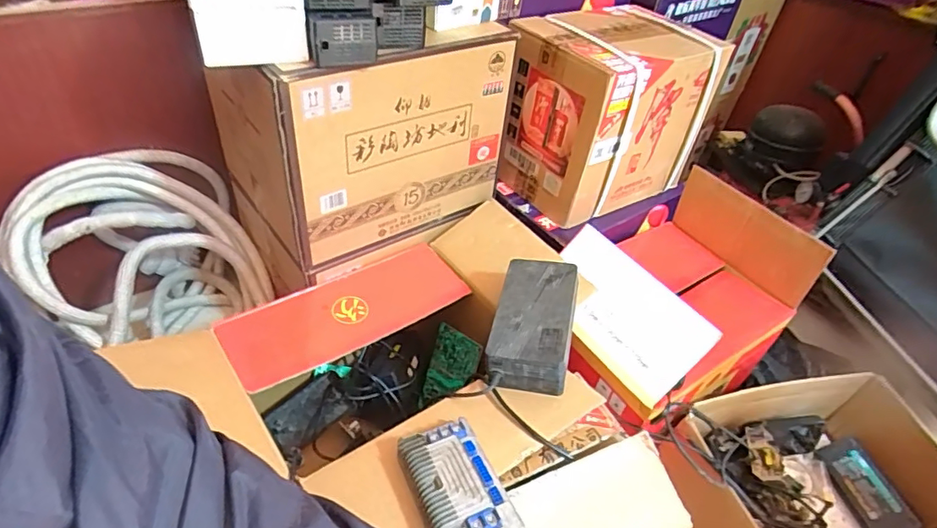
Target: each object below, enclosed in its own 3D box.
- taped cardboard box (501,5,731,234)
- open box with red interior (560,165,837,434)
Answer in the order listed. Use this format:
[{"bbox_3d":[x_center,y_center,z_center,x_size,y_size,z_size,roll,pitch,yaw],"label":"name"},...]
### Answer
[{"bbox_3d":[0.250,-0.273,0.974,0.306,0.298,0.227,-27,53,-32],"label":"taped cardboard box"},{"bbox_3d":[0.335,0.041,0.889,0.386,0.226,0.287,-22,51,-28],"label":"open box with red interior"}]

